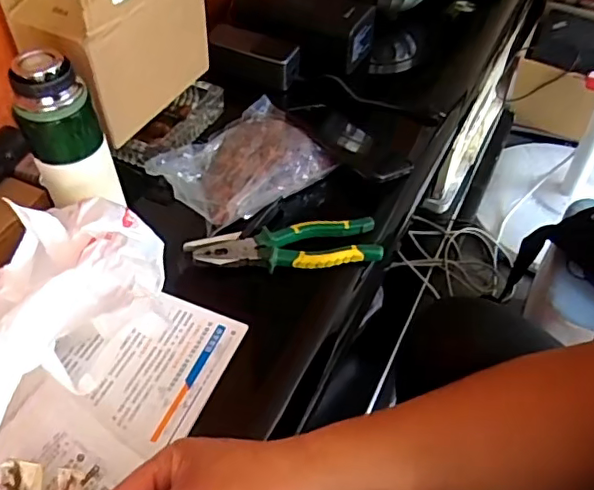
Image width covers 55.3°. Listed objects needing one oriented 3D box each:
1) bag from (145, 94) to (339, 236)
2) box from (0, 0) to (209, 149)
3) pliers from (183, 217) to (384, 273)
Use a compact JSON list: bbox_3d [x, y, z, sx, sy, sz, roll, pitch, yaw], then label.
[{"bbox_3d":[-0.059,-0.106,0.656,0.148,0.044,0.218,34,57,26],"label":"bag"},{"bbox_3d":[-0.201,-0.250,0.630,0.119,0.175,0.192,20,52,17],"label":"box"},{"bbox_3d":[-0.013,0.001,0.597,0.198,0.021,0.051,-5,49,-4],"label":"pliers"}]

